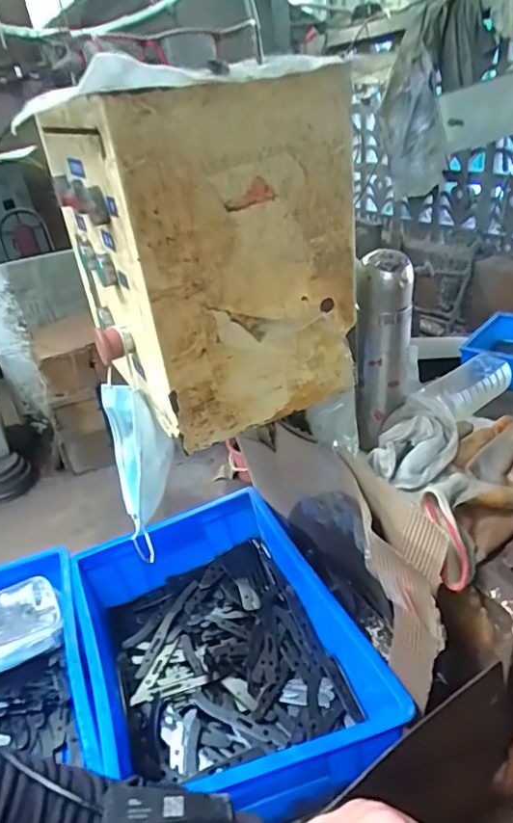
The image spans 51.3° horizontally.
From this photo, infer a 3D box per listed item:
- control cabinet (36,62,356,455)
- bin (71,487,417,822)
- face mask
[{"bbox_3d":[-0.061,-0.159,0.534,0.210,0.275,0.251,-22,34,-23],"label":"control cabinet"},{"bbox_3d":[-0.053,0.299,0.689,0.284,0.138,0.421,-19,33,-18],"label":"bin"},{"bbox_3d":[-0.124,0.058,0.589,0.064,0.174,0.102,-14,32,-11],"label":"face mask"}]

